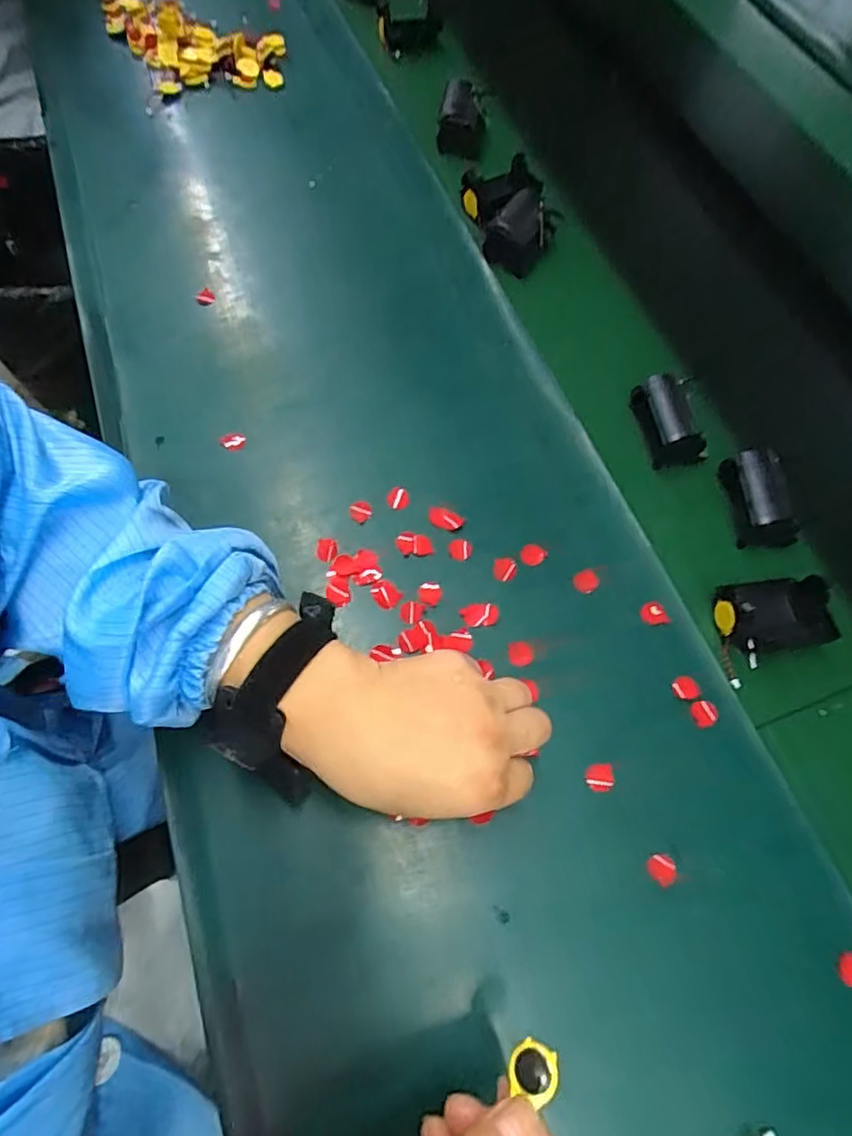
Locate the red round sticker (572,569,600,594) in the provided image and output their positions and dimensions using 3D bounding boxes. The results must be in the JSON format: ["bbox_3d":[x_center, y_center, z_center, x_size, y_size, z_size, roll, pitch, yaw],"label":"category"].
[{"bbox_3d":[0.115,0.010,0.423,0.018,0.004,0.017,-1,76,5],"label":"red round sticker"}]

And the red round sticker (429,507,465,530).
[{"bbox_3d":[0.014,-0.036,0.434,0.026,0.004,0.015,26,67,9],"label":"red round sticker"}]

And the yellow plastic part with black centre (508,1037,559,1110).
[{"bbox_3d":[0.046,0.214,0.251,0.019,0.006,0.019,18,53,31],"label":"yellow plastic part with black centre"}]

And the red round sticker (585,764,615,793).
[{"bbox_3d":[0.107,0.129,0.363,0.017,0.004,0.016,1,66,-2],"label":"red round sticker"}]

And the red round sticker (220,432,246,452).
[{"bbox_3d":[-0.148,-0.098,0.453,0.017,0.004,0.017,1,66,-2],"label":"red round sticker"}]

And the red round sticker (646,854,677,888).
[{"bbox_3d":[0.138,0.176,0.344,0.016,0.004,0.017,-1,64,2],"label":"red round sticker"}]

